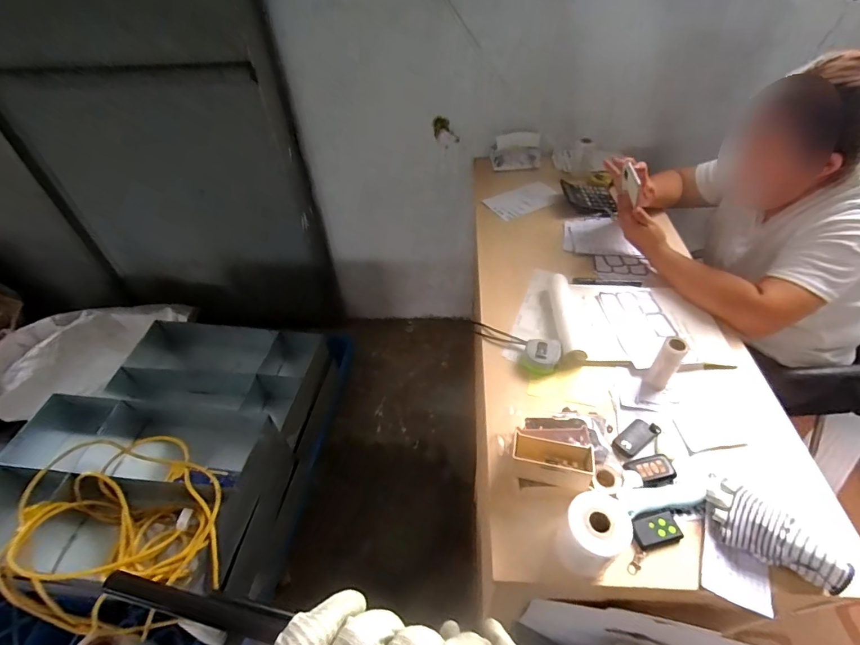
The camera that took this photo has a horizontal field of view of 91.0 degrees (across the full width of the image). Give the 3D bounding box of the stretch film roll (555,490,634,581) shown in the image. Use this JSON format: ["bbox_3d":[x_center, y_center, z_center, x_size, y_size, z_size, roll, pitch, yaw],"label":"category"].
[{"bbox_3d":[0.201,0.270,0.534,0.074,0.103,0.071,-2,46,2],"label":"stretch film roll"}]

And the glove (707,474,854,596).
[{"bbox_3d":[0.436,0.275,0.547,0.078,0.047,0.157,-29,51,-23],"label":"glove"}]

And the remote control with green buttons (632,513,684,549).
[{"bbox_3d":[0.310,0.288,0.580,0.064,0.016,0.038,-9,46,-5],"label":"remote control with green buttons"}]

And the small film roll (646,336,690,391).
[{"bbox_3d":[0.398,0.070,0.711,0.041,0.096,0.040,-2,46,2],"label":"small film roll"}]

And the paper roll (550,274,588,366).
[{"bbox_3d":[0.271,-0.018,0.838,0.051,0.046,0.216,0,46,3],"label":"paper roll"}]

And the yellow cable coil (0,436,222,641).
[{"bbox_3d":[-0.633,0.450,0.921,0.435,0.214,0.353,2,46,5],"label":"yellow cable coil"}]

